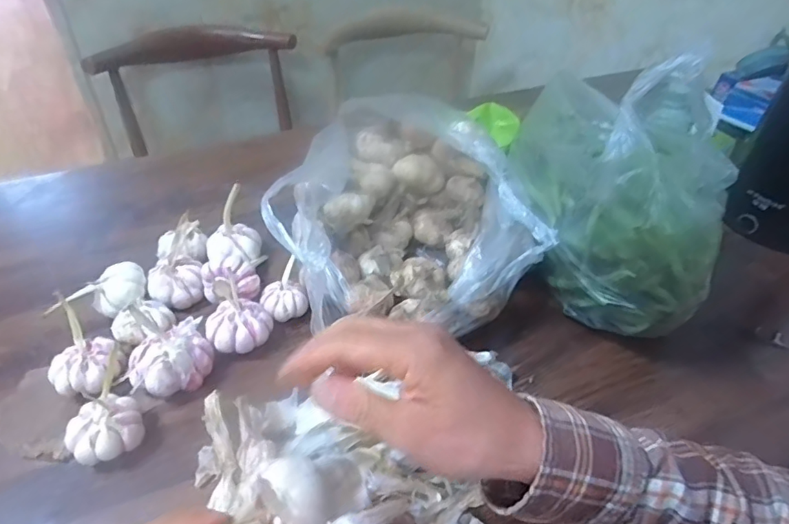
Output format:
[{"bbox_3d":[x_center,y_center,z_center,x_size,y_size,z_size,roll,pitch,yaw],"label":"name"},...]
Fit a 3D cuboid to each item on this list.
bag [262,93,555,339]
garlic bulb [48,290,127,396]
[{"bbox_3d":[0.031,-0.038,0.503,0.220,0.137,0.191,19,44,17],"label":"bag"},{"bbox_3d":[-0.254,0.079,0.425,0.056,0.071,0.052,-33,53,-33],"label":"garlic bulb"}]

